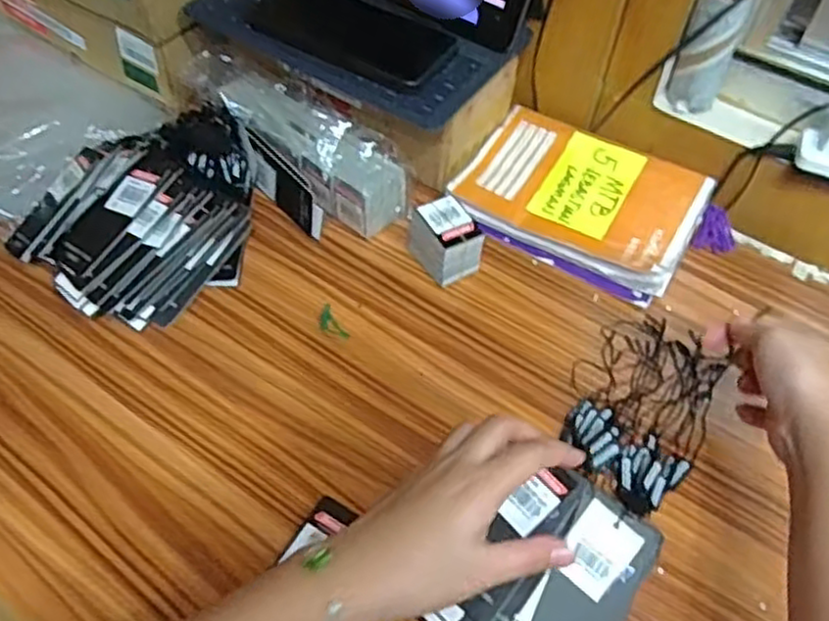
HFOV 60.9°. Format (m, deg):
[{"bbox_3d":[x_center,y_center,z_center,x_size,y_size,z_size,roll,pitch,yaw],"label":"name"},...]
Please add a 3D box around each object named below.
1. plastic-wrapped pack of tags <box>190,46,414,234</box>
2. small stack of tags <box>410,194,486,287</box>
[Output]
[{"bbox_3d":[-0.110,-0.163,0.642,0.241,0.086,0.080,36,59,22],"label":"plastic-wrapped pack of tags"},{"bbox_3d":[0.024,-0.056,0.590,0.046,0.052,0.057,-29,60,-22],"label":"small stack of tags"}]

